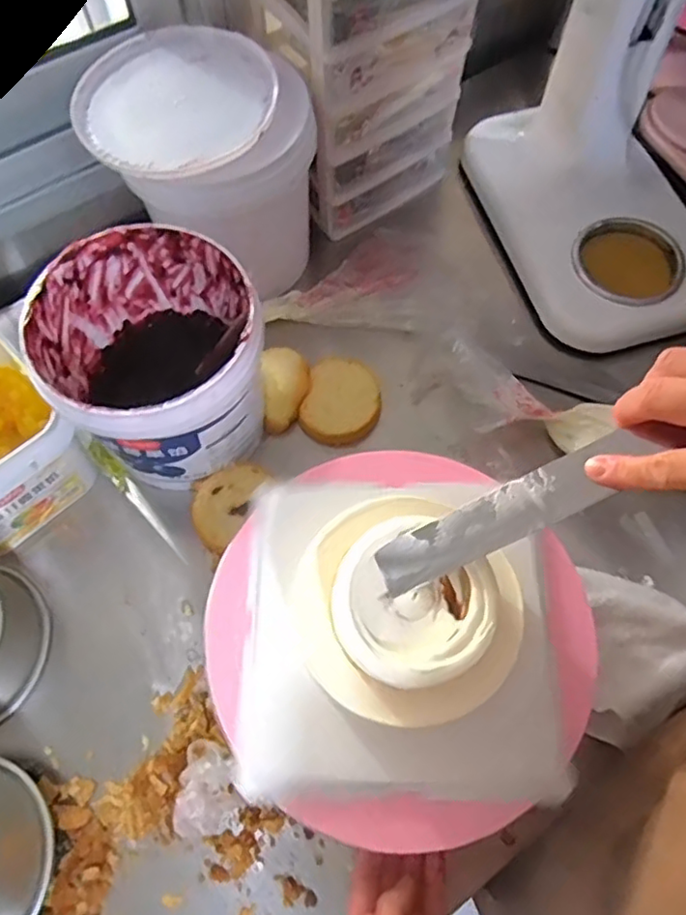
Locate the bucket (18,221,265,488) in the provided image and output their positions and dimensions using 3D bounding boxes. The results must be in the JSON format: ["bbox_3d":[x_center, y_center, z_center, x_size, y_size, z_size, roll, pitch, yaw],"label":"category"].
[{"bbox_3d":[-0.175,-0.089,0.596,0.188,0.162,0.194,0,65,0],"label":"bucket"}]

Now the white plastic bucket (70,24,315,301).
[{"bbox_3d":[-0.150,-0.314,0.672,0.226,0.172,0.190,41,72,17],"label":"white plastic bucket"}]

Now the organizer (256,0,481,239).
[{"bbox_3d":[0.028,-0.434,0.692,0.197,0.307,0.133,-29,69,-13],"label":"organizer"}]

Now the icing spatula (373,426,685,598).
[{"bbox_3d":[0.171,-0.011,0.328,0.352,0.010,0.030,-30,65,19],"label":"icing spatula"}]

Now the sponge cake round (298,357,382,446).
[{"bbox_3d":[-0.001,-0.061,0.680,0.081,0.030,0.091,17,67,8],"label":"sponge cake round"}]

